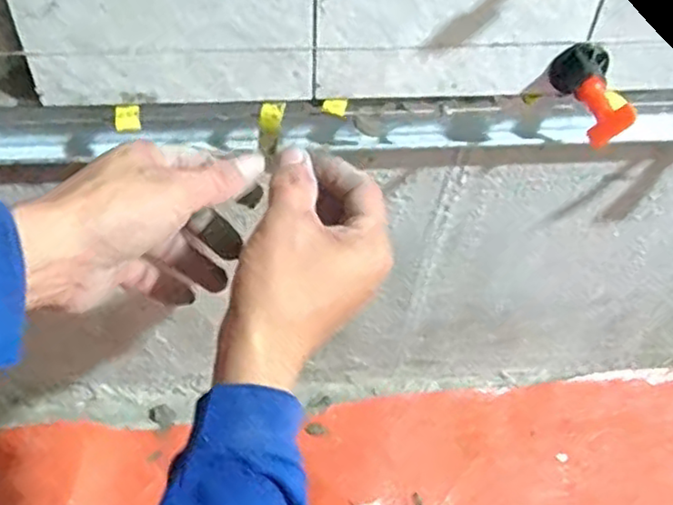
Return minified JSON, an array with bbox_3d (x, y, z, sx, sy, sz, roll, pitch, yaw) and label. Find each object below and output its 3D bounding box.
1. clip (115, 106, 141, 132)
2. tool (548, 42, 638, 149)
[{"bbox_3d":[-0.116,-0.074,0.382,0.014,0.013,0.004,-12,12,-26],"label":"clip"},{"bbox_3d":[0.139,-0.084,0.371,0.031,0.026,0.056,-2,52,-4],"label":"tool"}]

